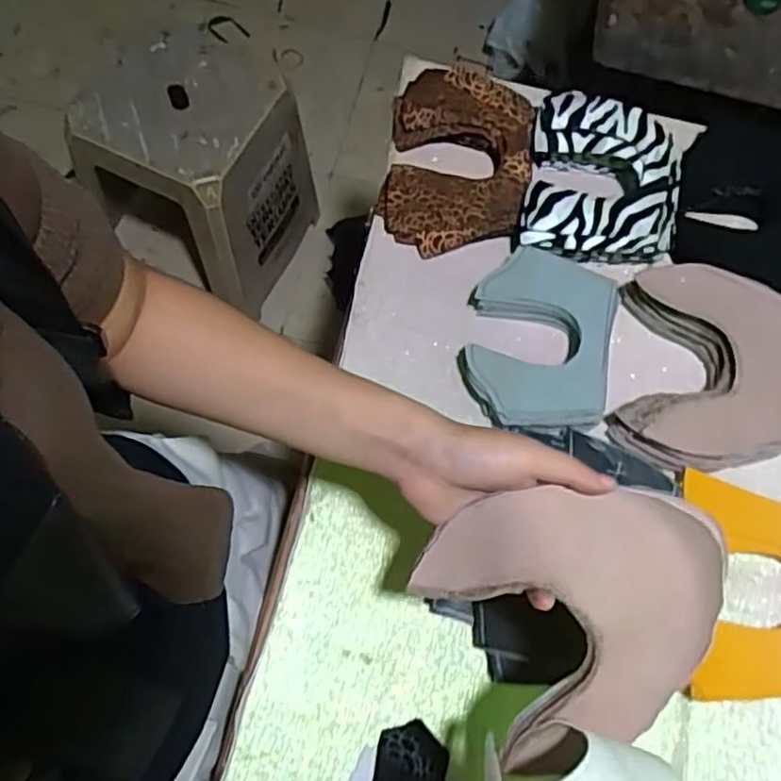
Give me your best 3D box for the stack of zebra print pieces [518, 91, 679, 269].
[{"bbox_3d":[0.198,-0.192,0.656,0.143,0.053,0.162,10,68,2],"label":"stack of zebra print pieces"}]

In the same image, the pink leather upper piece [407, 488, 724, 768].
[{"bbox_3d":[0.097,0.123,0.389,0.155,0.071,0.135,-5,69,-4],"label":"pink leather upper piece"}]

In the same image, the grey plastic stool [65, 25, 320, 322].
[{"bbox_3d":[-0.323,-0.391,1.281,0.282,0.383,0.283,31,71,7],"label":"grey plastic stool"}]

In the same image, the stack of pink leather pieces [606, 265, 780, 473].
[{"bbox_3d":[0.290,-0.013,0.598,0.181,0.047,0.178,12,68,3],"label":"stack of pink leather pieces"}]

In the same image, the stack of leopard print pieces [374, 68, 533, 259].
[{"bbox_3d":[0.063,-0.218,0.666,0.131,0.041,0.181,9,68,1],"label":"stack of leopard print pieces"}]

